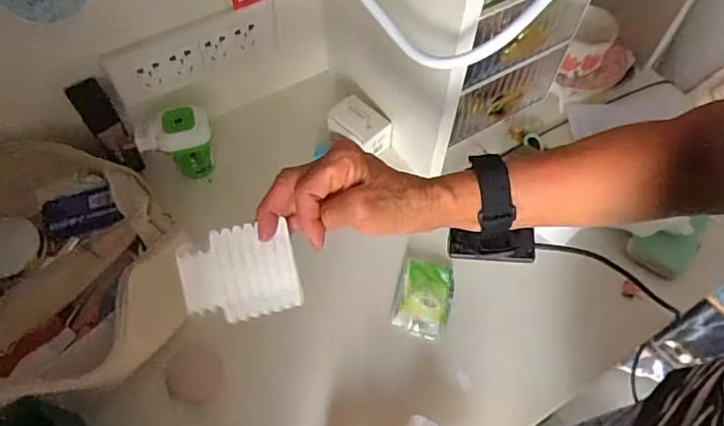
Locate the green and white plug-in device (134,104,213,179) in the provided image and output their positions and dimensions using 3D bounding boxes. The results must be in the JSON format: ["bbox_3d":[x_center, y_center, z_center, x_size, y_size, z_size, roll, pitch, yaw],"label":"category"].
[{"bbox_3d":[-0.208,-0.074,0.613,0.083,0.090,0.047,-16,59,-10],"label":"green and white plug-in device"}]

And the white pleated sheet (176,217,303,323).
[{"bbox_3d":[-0.087,0.043,0.384,0.080,0.004,0.066,-12,93,-18],"label":"white pleated sheet"}]

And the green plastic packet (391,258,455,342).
[{"bbox_3d":[0.065,0.088,0.553,0.056,0.026,0.075,13,58,8],"label":"green plastic packet"}]

